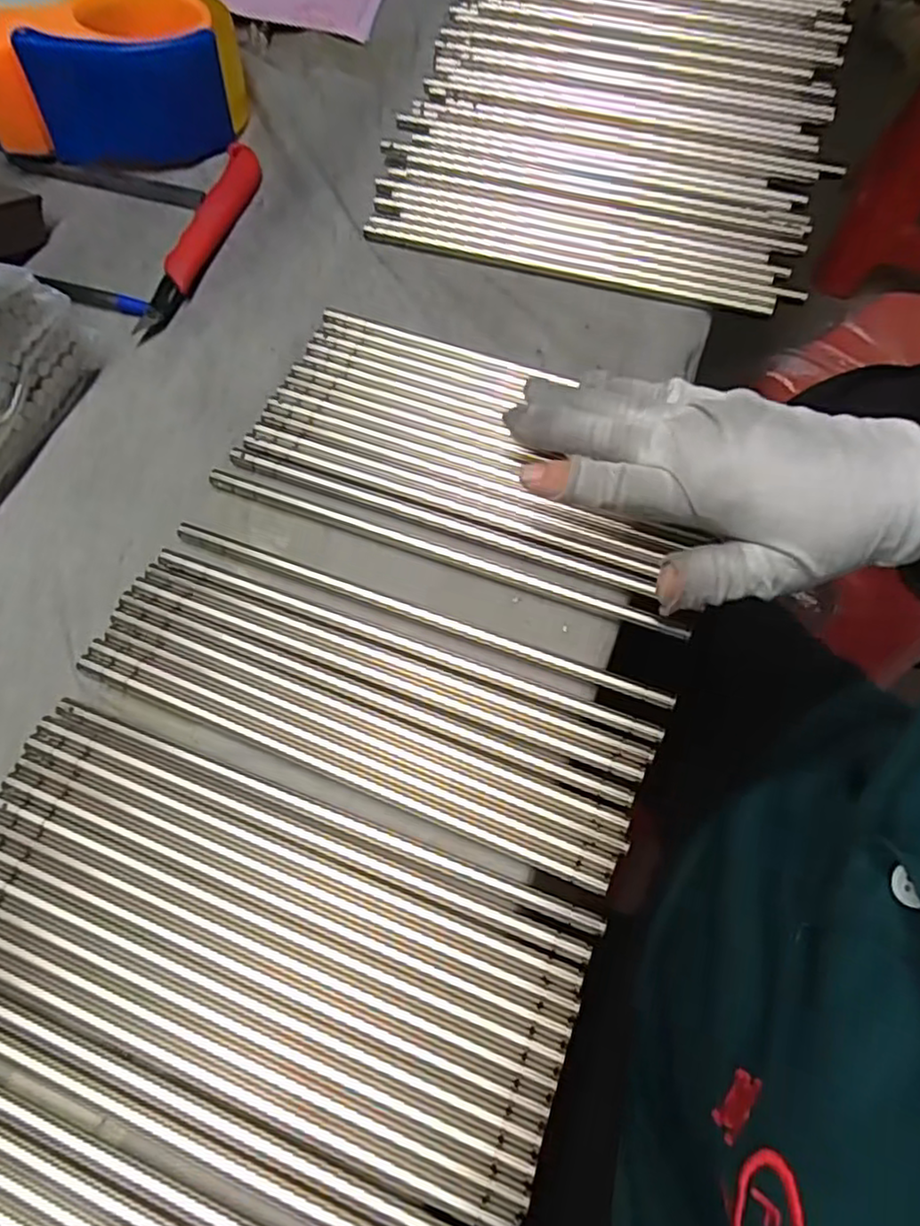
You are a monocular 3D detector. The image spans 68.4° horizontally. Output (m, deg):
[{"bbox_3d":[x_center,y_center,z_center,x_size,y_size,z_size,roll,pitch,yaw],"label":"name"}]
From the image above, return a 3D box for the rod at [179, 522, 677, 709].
[{"bbox_3d":[-0.020,-0.002,0.294,0.227,0.004,0.010,20,68,8],"label":"rod"}]

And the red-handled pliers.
[{"bbox_3d":[-0.146,-0.215,0.385,0.022,0.012,0.152,12,68,5],"label":"red-handled pliers"}]

